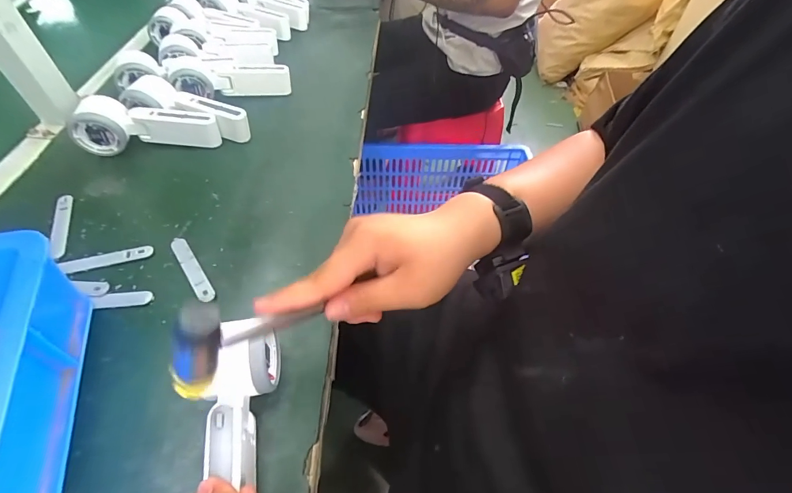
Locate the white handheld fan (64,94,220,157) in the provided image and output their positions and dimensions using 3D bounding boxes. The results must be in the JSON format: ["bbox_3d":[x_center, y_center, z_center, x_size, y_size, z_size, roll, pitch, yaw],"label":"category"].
[{"bbox_3d":[-0.317,-0.159,0.487,0.167,0.059,0.044,-8,52,-11],"label":"white handheld fan"}]

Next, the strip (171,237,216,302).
[{"bbox_3d":[-0.205,0.022,0.381,0.016,0.006,0.093,-30,59,-25],"label":"strip"}]

